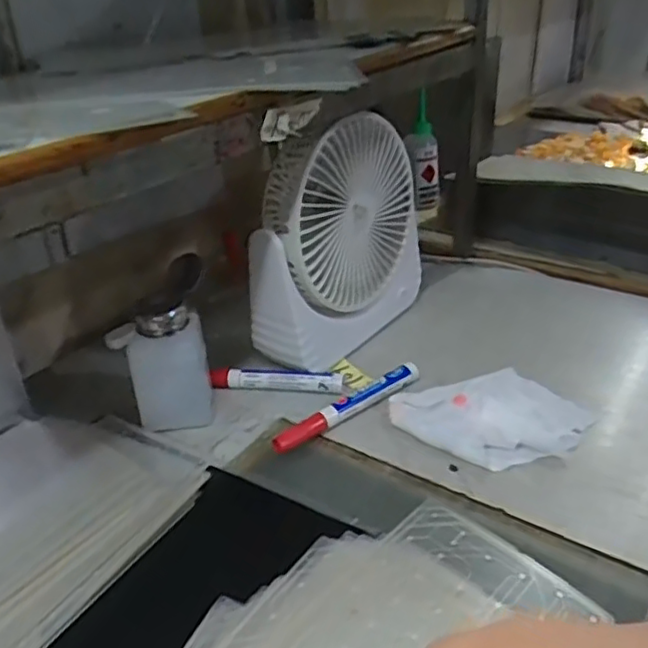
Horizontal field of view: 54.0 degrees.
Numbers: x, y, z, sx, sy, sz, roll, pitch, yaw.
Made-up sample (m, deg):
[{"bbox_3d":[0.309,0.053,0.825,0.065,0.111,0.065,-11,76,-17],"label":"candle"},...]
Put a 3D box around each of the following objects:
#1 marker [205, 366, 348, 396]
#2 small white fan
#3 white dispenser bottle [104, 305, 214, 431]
[{"bbox_3d":[-0.039,0.048,0.536,0.117,0.018,0.015,0,29,10],"label":"marker"},{"bbox_3d":[0.014,-0.072,0.559,0.059,0.196,0.190,18,36,35],"label":"small white fan"},{"bbox_3d":[-0.119,0.036,0.492,0.061,0.096,0.041,-12,30,-12],"label":"white dispenser bottle"}]

